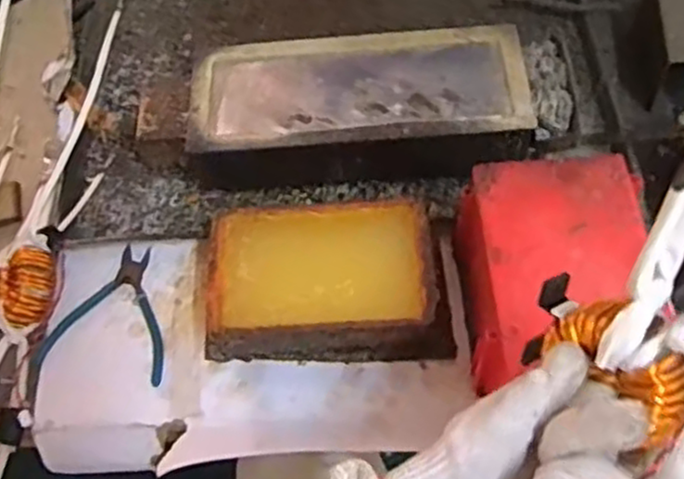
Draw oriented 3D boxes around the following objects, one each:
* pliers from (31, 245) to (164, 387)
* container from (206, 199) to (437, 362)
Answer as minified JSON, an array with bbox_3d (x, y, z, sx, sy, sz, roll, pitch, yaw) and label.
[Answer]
[{"bbox_3d":[-0.220,0.068,0.720,0.123,0.007,0.134,7,60,8],"label":"pliers"},{"bbox_3d":[-0.020,0.037,0.688,0.216,0.073,0.139,-3,59,3],"label":"container"}]

